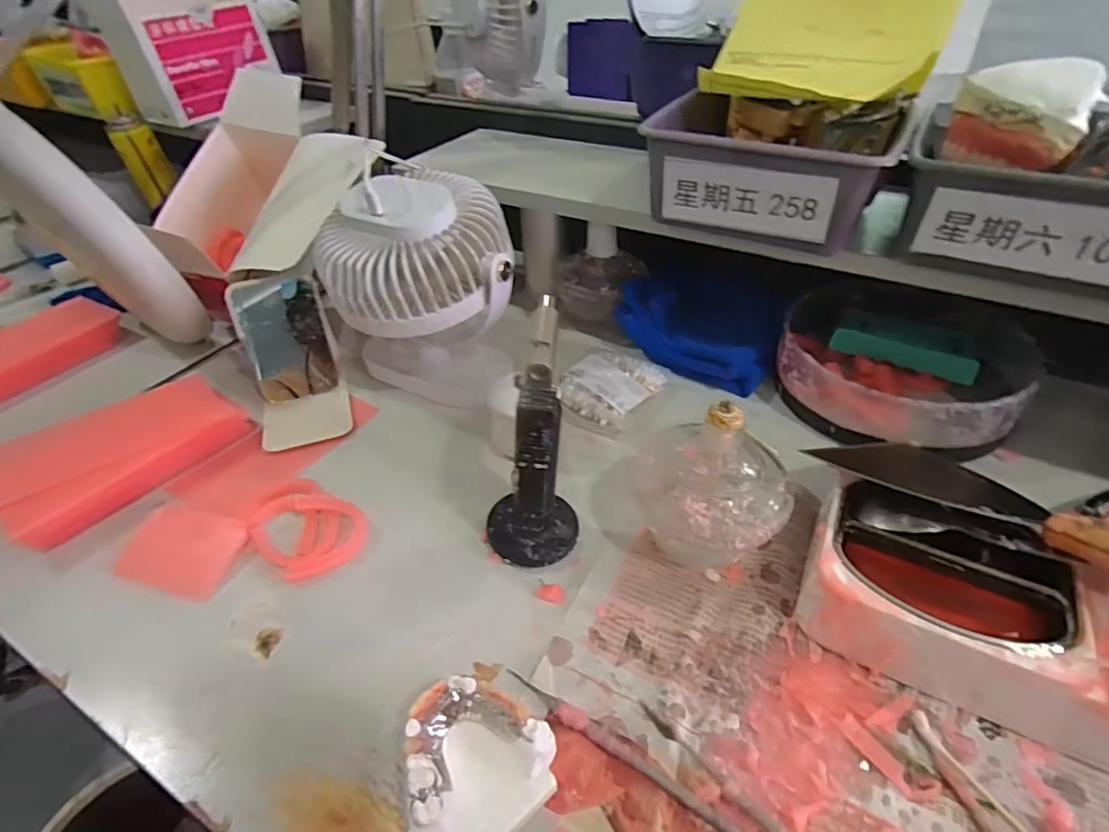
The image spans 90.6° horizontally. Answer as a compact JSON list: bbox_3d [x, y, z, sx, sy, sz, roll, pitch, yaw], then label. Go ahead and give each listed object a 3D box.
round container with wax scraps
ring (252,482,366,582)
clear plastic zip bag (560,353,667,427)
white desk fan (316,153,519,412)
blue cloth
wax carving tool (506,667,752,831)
[{"bbox_3d":[0.281,-0.044,0.451,0.162,0.055,0.178,-1,42,1],"label":"round container with wax scraps"},{"bbox_3d":[-0.163,0.071,0.360,0.076,0.017,0.058,29,50,30],"label":"ring"},{"bbox_3d":[0.049,-0.027,0.460,0.061,0.024,0.085,26,49,28],"label":"clear plastic zip bag"},{"bbox_3d":[-0.099,-0.092,0.437,0.137,0.162,0.117,-13,43,-12],"label":"white desk fan"},{"bbox_3d":[0.125,-0.080,0.484,0.135,0.063,0.078,22,47,24],"label":"blue cloth"},{"bbox_3d":[0.068,0.179,0.251,0.216,0.010,0.014,24,48,25],"label":"wax carving tool"}]

